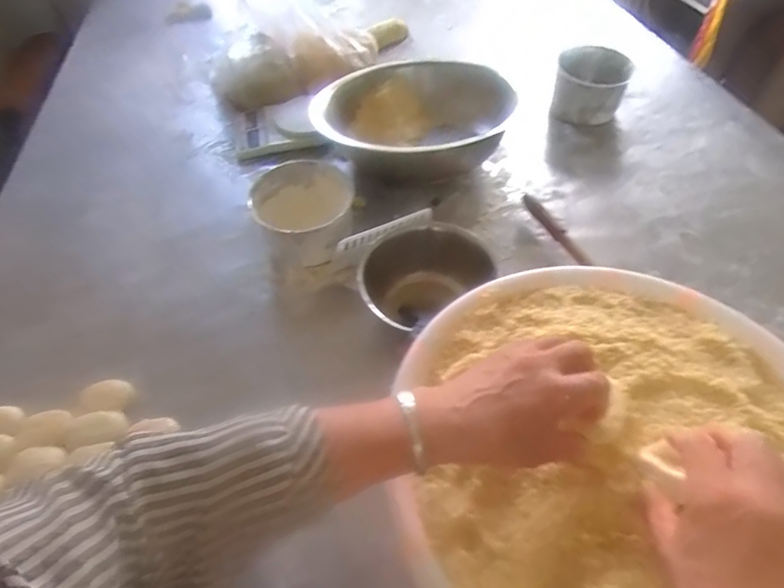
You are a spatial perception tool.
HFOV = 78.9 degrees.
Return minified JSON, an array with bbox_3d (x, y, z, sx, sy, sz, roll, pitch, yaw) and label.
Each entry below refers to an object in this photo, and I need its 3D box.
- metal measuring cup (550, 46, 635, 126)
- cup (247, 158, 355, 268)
[{"bbox_3d":[0.373,-0.385,0.909,0.129,0.115,0.116,19,55,15],"label":"metal measuring cup"},{"bbox_3d":[-0.132,-0.126,0.733,0.135,0.073,0.152,-16,53,-11],"label":"cup"}]

